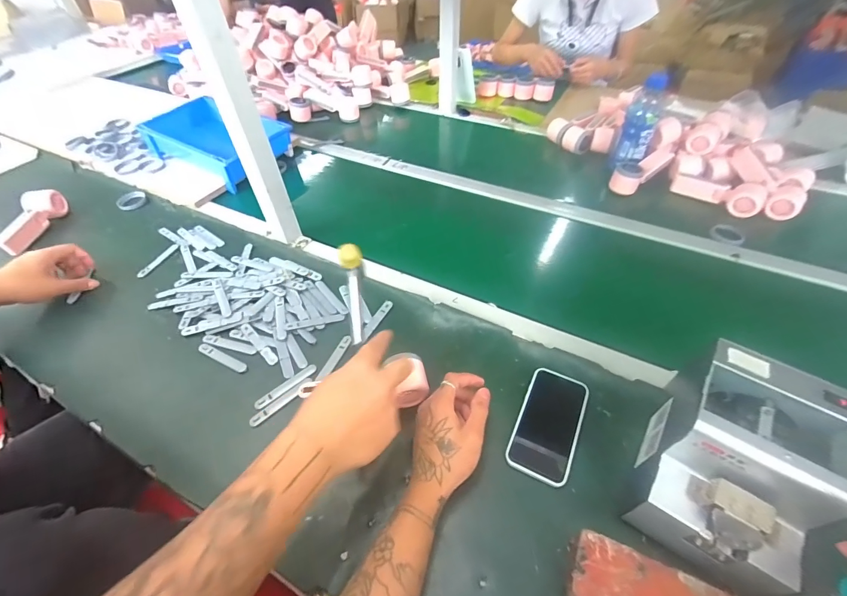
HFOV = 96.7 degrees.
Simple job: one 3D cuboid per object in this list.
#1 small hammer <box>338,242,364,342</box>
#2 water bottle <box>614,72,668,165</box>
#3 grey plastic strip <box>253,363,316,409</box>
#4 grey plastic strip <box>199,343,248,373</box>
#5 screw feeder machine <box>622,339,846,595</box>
[{"bbox_3d":[-0.079,-0.005,0.435,0.025,0.023,0.113,-7,79,-5],"label":"small hammer"},{"bbox_3d":[0.486,-0.392,0.840,0.071,0.170,0.057,16,52,15],"label":"water bottle"},{"bbox_3d":[-0.196,0.127,0.542,0.093,0.004,0.015,-33,65,-26],"label":"grey plastic strip"},{"bbox_3d":[-0.308,0.091,0.577,0.094,0.004,0.014,21,53,18],"label":"grey plastic strip"},{"bbox_3d":[0.318,0.168,0.387,0.132,0.147,0.181,28,55,24],"label":"screw feeder machine"}]

